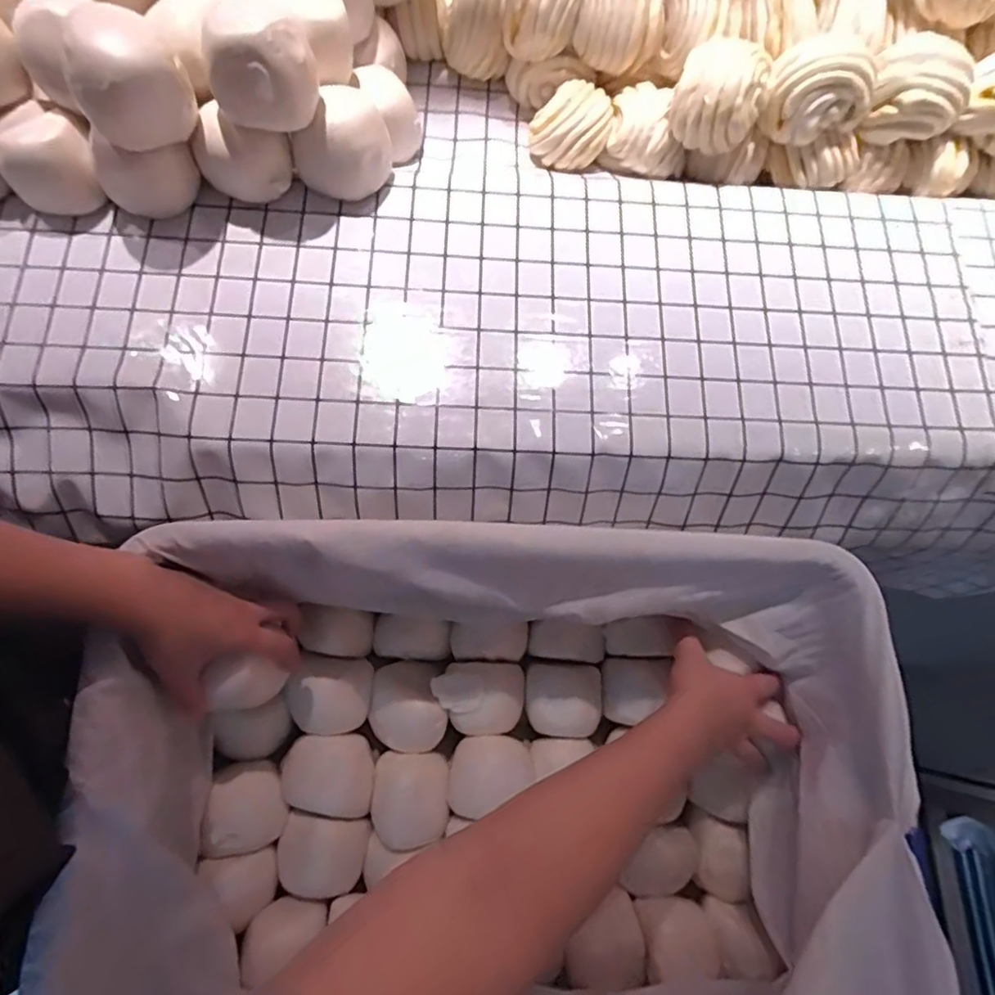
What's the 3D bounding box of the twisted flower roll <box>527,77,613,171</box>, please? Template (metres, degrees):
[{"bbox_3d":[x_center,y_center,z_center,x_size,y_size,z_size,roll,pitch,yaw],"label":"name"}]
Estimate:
[{"bbox_3d":[0.080,-0.409,0.634,0.086,0.049,0.083,1,74,-2],"label":"twisted flower roll"}]

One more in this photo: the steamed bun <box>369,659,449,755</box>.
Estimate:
[{"bbox_3d":[-0.091,0.214,0.593,0.075,0.042,0.088,-6,75,-5],"label":"steamed bun"}]

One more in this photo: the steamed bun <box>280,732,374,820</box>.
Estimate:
[{"bbox_3d":[-0.166,0.269,0.559,0.088,0.059,0.075,1,74,-3],"label":"steamed bun"}]

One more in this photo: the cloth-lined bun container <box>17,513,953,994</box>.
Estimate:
[{"bbox_3d":[-0.001,0.254,0.501,0.594,0.207,0.422,1,74,-2],"label":"cloth-lined bun container"}]

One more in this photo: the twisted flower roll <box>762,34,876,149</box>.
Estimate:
[{"bbox_3d":[0.322,-0.410,0.580,0.101,0.064,0.088,30,75,5],"label":"twisted flower roll"}]

